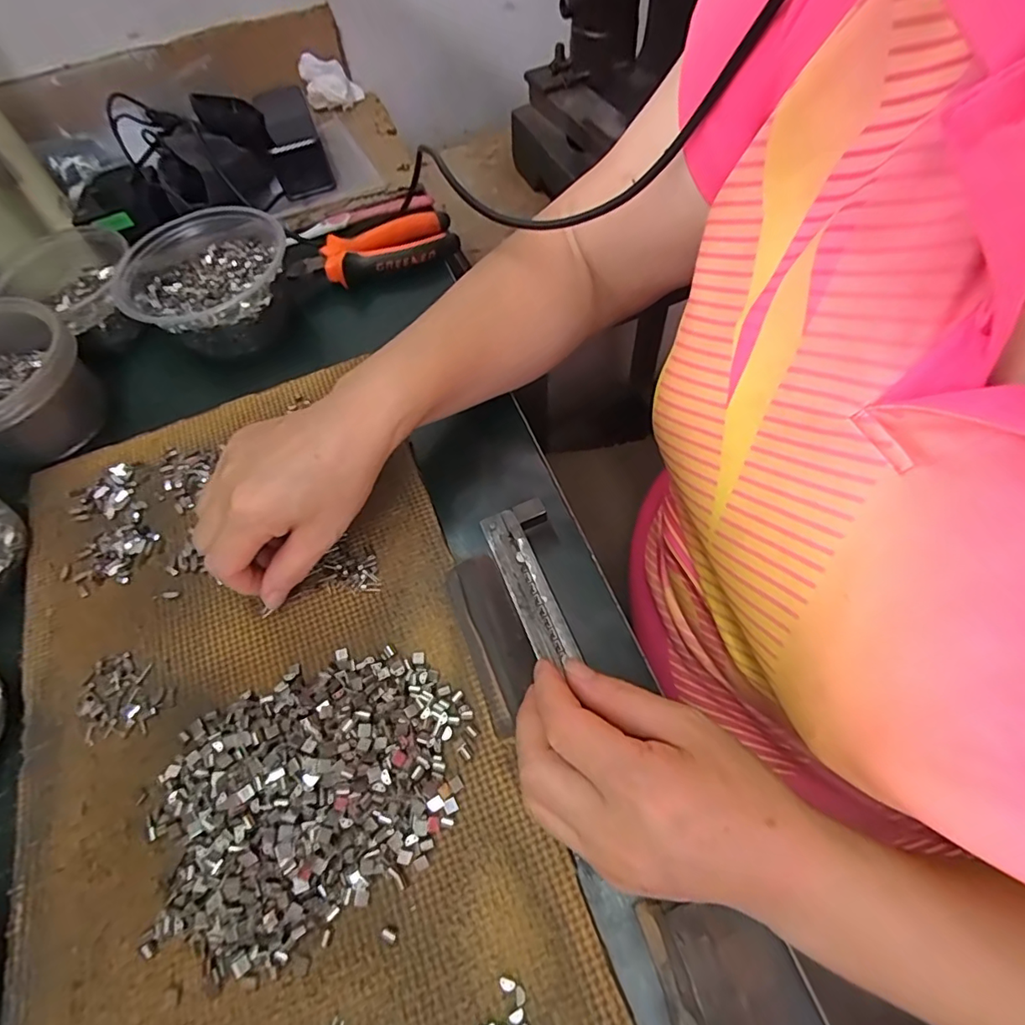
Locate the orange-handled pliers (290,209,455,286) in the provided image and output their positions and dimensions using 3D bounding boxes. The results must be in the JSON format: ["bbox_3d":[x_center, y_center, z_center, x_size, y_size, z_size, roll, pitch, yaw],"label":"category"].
[{"bbox_3d":[-0.126,-0.240,0.482,0.148,0.018,0.052,-21,62,-8],"label":"orange-handled pliers"}]

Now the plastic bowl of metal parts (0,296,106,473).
[{"bbox_3d":[-0.370,-0.089,0.390,0.113,0.068,0.105,-42,66,-18],"label":"plastic bowl of metal parts"}]

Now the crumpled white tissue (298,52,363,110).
[{"bbox_3d":[-0.213,-0.509,0.622,0.064,0.055,0.030,-20,62,-7],"label":"crumpled white tissue"}]

